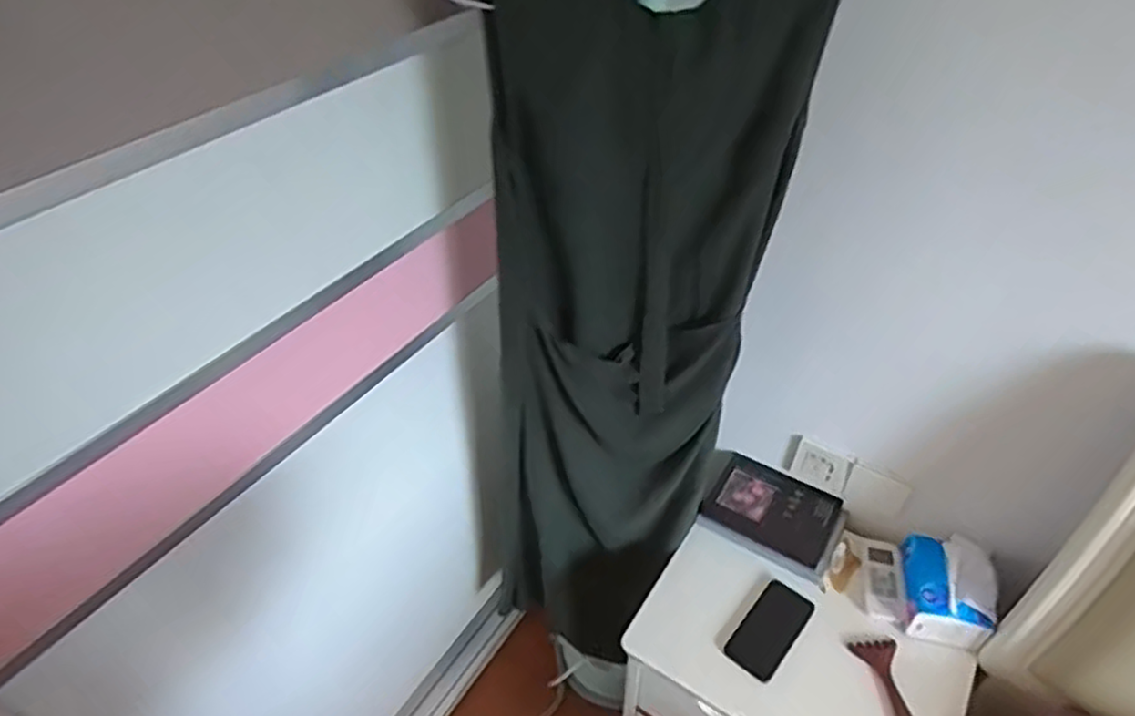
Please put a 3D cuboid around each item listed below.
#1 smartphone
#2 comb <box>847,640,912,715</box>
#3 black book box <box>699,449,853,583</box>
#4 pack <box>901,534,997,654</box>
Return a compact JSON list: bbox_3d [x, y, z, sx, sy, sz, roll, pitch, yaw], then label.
[{"bbox_3d":[0.303,0.404,1.012,0.075,0.006,0.146,33,58,28],"label":"smartphone"},{"bbox_3d":[0.448,0.461,0.938,0.062,0.010,0.139,-4,42,-2],"label":"comb"},{"bbox_3d":[0.340,0.257,1.139,0.231,0.028,0.157,21,47,23],"label":"black book box"},{"bbox_3d":[0.554,0.331,0.984,0.111,0.098,0.137,13,44,15],"label":"pack"}]

